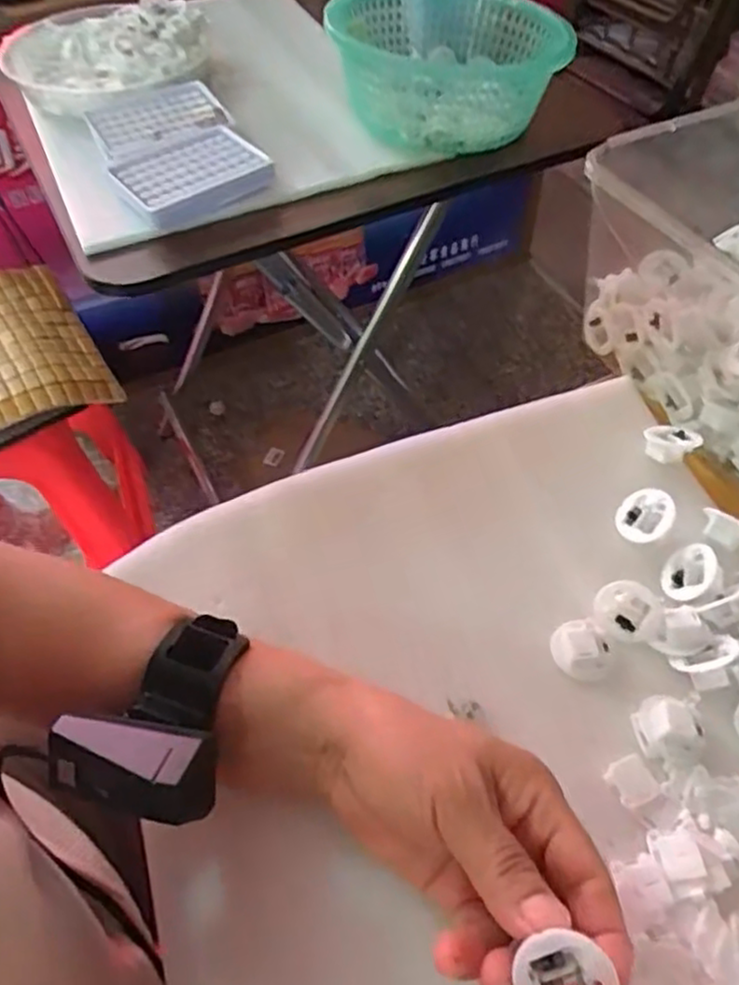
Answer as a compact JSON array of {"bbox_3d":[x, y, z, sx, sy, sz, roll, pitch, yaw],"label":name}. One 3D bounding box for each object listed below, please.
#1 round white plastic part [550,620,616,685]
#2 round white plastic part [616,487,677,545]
[{"bbox_3d":[0.110,0.080,0.359,0.029,0.015,0.027,-1,53,1],"label":"round white plastic part"},{"bbox_3d":[0.158,0.013,0.401,0.029,0.014,0.033,26,58,20],"label":"round white plastic part"}]

